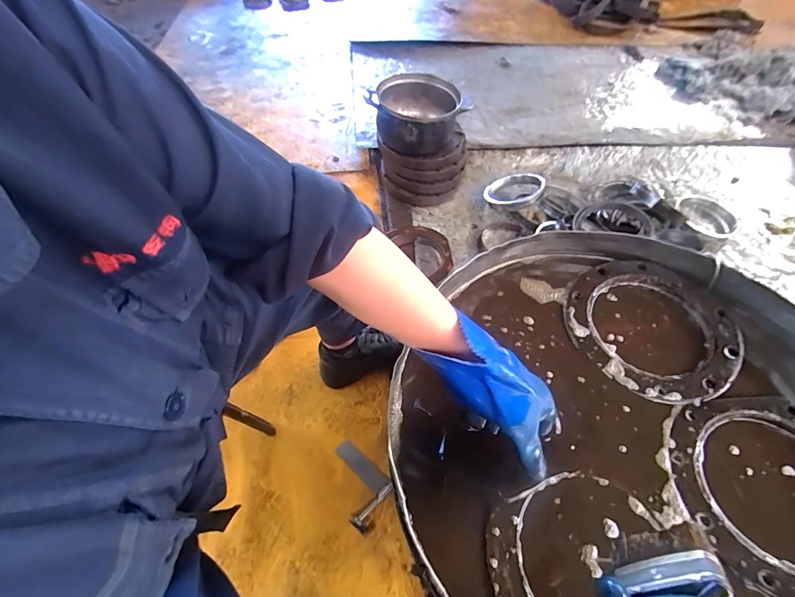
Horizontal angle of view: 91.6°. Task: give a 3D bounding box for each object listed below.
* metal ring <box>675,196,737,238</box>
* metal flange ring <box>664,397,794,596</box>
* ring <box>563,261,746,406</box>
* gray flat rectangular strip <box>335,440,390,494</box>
[{"bbox_3d":[0.889,-0.241,1.120,0.150,0.031,0.147,0,55,0],"label":"metal ring"},{"bbox_3d":[0.424,0.213,0.423,0.216,0.022,0.212,0,55,0],"label":"metal flange ring"},{"bbox_3d":[0.359,0.037,0.549,0.219,0.026,0.212,0,55,0],"label":"ring"},{"bbox_3d":[-0.072,0.340,0.785,0.127,0.004,0.035,33,62,28],"label":"gray flat rectangular strip"}]

